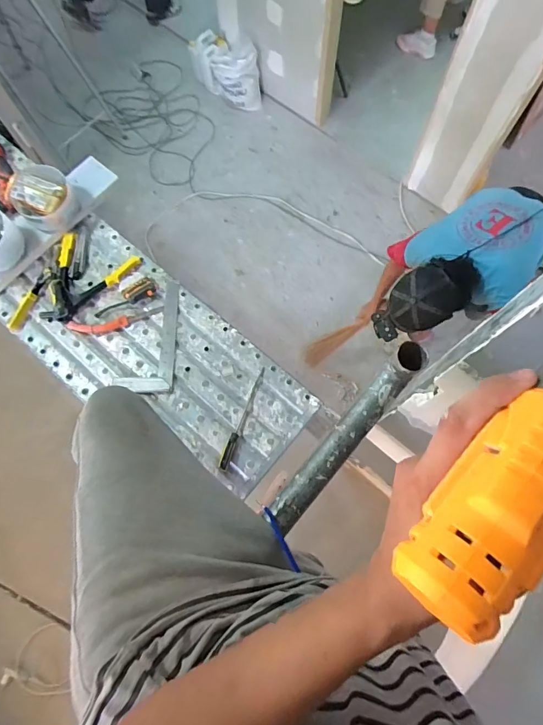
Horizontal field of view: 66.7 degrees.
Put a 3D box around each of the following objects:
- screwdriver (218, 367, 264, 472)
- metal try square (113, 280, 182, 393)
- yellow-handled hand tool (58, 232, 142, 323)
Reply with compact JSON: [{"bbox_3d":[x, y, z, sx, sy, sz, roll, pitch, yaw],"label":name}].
[{"bbox_3d":[-0.070,0.129,0.968,0.025,0.020,0.253,19,74,7],"label":"screwdriver"},{"bbox_3d":[-0.311,-0.067,1.038,0.147,0.021,0.290,1,73,2],"label":"metal try square"},{"bbox_3d":[-0.487,-0.206,1.067,0.220,0.042,0.232,22,75,8],"label":"yellow-handled hand tool"}]

